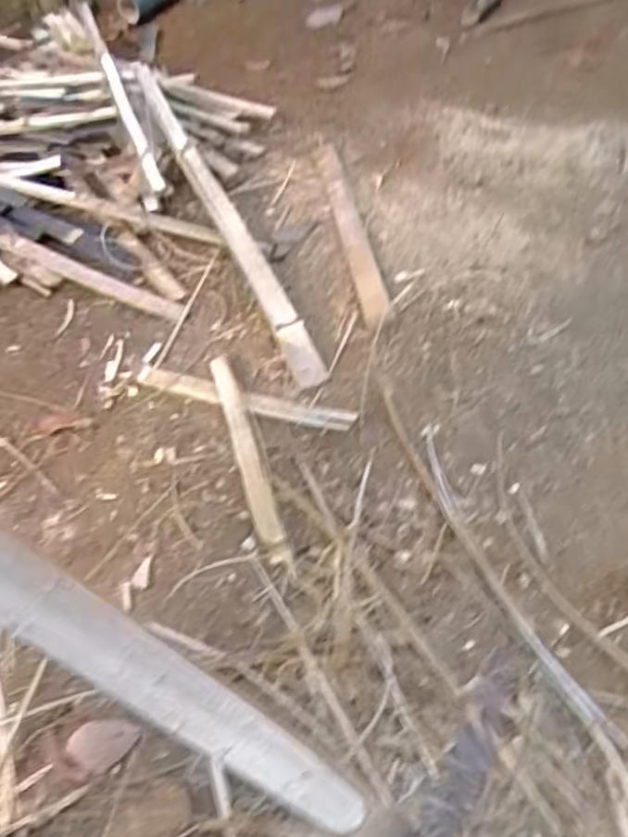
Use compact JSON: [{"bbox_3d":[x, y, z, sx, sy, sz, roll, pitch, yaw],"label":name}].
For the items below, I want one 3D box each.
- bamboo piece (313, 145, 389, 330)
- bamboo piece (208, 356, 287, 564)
[{"bbox_3d":[0.059,-0.323,1.118,0.046,0.010,0.500,-10,50,-2],"label":"bamboo piece"},{"bbox_3d":[-0.084,0.037,0.820,0.031,0.018,0.324,-16,50,-7],"label":"bamboo piece"}]

